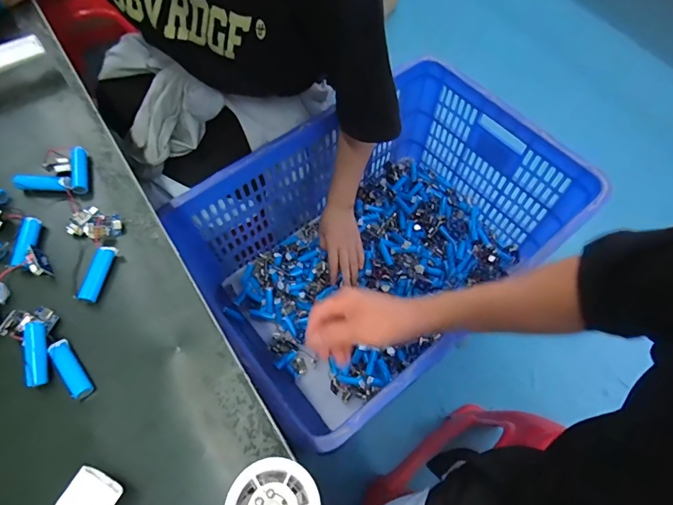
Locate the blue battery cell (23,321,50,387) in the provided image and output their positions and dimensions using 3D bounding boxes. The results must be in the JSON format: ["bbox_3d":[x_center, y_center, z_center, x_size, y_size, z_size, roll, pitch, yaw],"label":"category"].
[{"bbox_3d":[-0.244,0.082,0.332,0.014,0.011,0.050,-9,83,-3],"label":"blue battery cell"}]

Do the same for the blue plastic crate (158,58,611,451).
[{"bbox_3d":[0.067,-0.022,0.749,0.588,0.297,0.411,-31,69,-17],"label":"blue plastic crate"}]

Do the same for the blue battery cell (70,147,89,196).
[{"bbox_3d":[-0.264,-0.085,0.420,0.012,0.015,0.052,-10,64,-7],"label":"blue battery cell"}]

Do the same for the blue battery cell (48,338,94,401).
[{"bbox_3d":[-0.217,0.095,0.333,0.014,0.015,0.049,-34,69,-18],"label":"blue battery cell"}]

